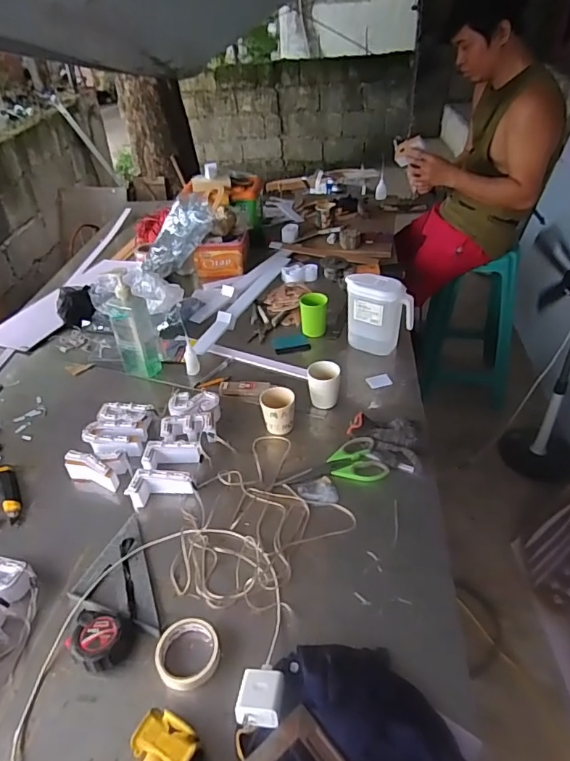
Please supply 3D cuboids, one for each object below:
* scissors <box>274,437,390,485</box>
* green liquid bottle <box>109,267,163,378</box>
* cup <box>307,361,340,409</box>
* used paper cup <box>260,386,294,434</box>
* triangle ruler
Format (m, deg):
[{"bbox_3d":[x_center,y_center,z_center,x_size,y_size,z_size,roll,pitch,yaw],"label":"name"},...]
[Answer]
[{"bbox_3d":[0.093,0.175,0.999,0.209,0.012,0.108,-11,40,-10],"label":"scissors"},{"bbox_3d":[-0.374,-0.133,1.220,0.097,0.271,0.077,-19,41,-18],"label":"green liquid bottle"},{"bbox_3d":[0.091,0.011,1.144,0.071,0.097,0.065,-3,38,2],"label":"cup"},{"bbox_3d":[-0.013,0.065,1.087,0.071,0.087,0.069,-1,39,1],"label":"used paper cup"},{"bbox_3d":[-0.288,0.333,0.830,0.121,0.015,0.228,-16,41,-16],"label":"triangle ruler"}]

